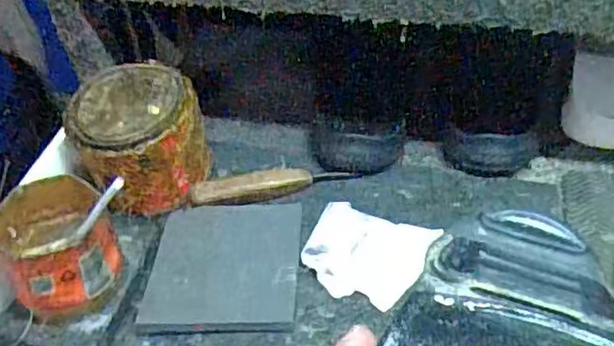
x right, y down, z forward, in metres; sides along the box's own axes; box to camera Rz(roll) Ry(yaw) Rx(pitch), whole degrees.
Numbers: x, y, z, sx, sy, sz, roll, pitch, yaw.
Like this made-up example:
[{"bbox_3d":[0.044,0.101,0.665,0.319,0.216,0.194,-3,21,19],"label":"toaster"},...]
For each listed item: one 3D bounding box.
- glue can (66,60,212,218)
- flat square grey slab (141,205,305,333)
[{"bbox_3d":[-0.144,-0.031,0.568,0.104,0.090,0.098,-3,48,3],"label":"glue can"},{"bbox_3d":[-0.064,0.070,0.515,0.112,0.015,0.123,-1,48,5],"label":"flat square grey slab"}]

